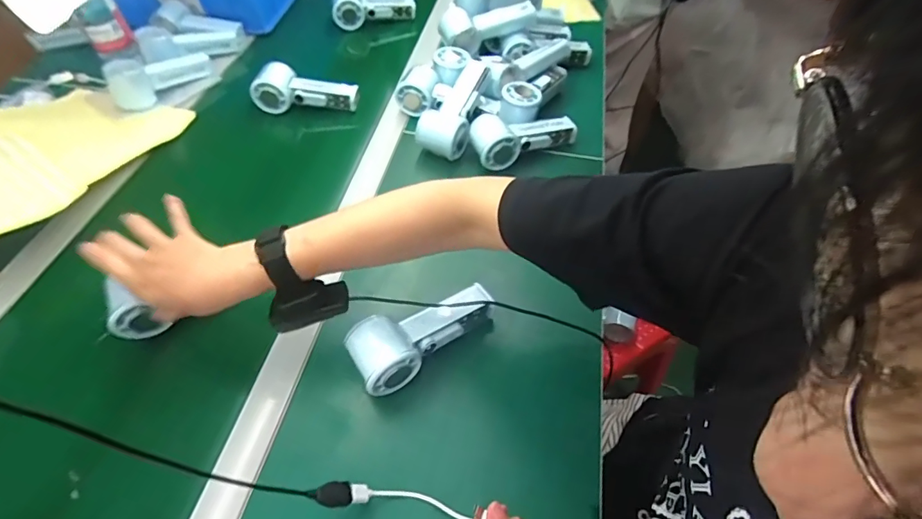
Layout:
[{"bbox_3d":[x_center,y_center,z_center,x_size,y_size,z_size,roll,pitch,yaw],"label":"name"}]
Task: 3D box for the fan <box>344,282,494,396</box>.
[{"bbox_3d":[-0.038,0.067,0.471,0.151,0.047,0.064,-34,60,-23],"label":"fan"}]

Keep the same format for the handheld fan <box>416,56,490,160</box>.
[{"bbox_3d":[-0.011,-0.219,0.675,0.071,0.053,0.160,13,54,10],"label":"handheld fan"}]

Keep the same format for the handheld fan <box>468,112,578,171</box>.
[{"bbox_3d":[0.090,-0.174,0.653,0.152,0.046,0.059,-17,55,-12],"label":"handheld fan"}]

